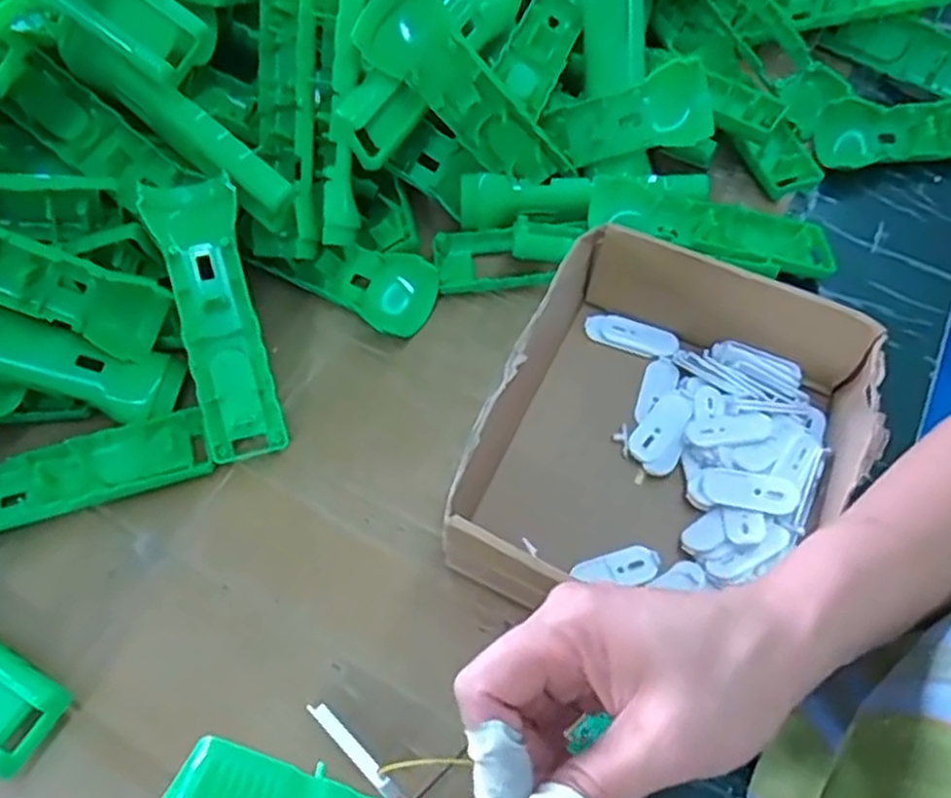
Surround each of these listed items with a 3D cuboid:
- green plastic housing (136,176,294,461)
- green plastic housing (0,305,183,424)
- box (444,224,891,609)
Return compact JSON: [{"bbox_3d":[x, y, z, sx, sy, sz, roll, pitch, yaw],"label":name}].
[{"bbox_3d":[-0.147,-0.047,0.433,0.045,0.024,0.162,-15,89,-9],"label":"green plastic housing"},{"bbox_3d":[-0.253,-0.029,0.423,0.162,0.028,0.038,19,59,-17],"label":"green plastic housing"},{"bbox_3d":[0.103,0.018,0.405,0.176,0.075,0.207,21,63,14],"label":"box"}]

